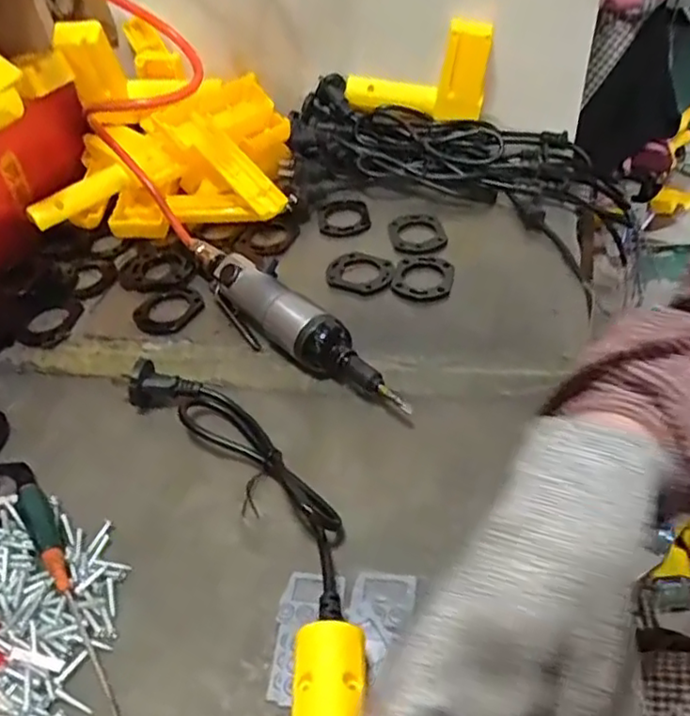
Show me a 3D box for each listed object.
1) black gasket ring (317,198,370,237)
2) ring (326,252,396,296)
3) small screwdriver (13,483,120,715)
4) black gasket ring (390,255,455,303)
[{"bbox_3d":[-0.001,-0.136,0.628,0.049,0.008,0.053,-3,44,2],"label":"black gasket ring"},{"bbox_3d":[0.013,-0.075,0.562,0.059,0.004,0.053,11,46,16],"label":"ring"},{"bbox_3d":[-0.154,0.124,0.362,0.016,0.013,0.152,-30,49,-24],"label":"small screwdriver"},{"bbox_3d":[0.066,-0.068,0.550,0.049,0.005,0.058,7,45,13],"label":"black gasket ring"}]

